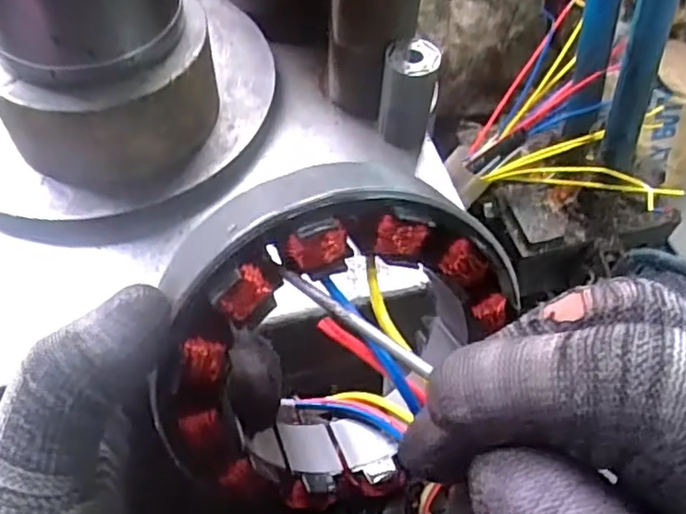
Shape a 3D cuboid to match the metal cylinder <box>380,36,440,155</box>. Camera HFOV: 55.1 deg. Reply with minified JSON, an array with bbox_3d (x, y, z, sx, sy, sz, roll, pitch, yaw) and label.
[{"bbox_3d":[0.048,-0.117,0.484,0.036,0.076,0.034,11,56,5],"label":"metal cylinder"}]

